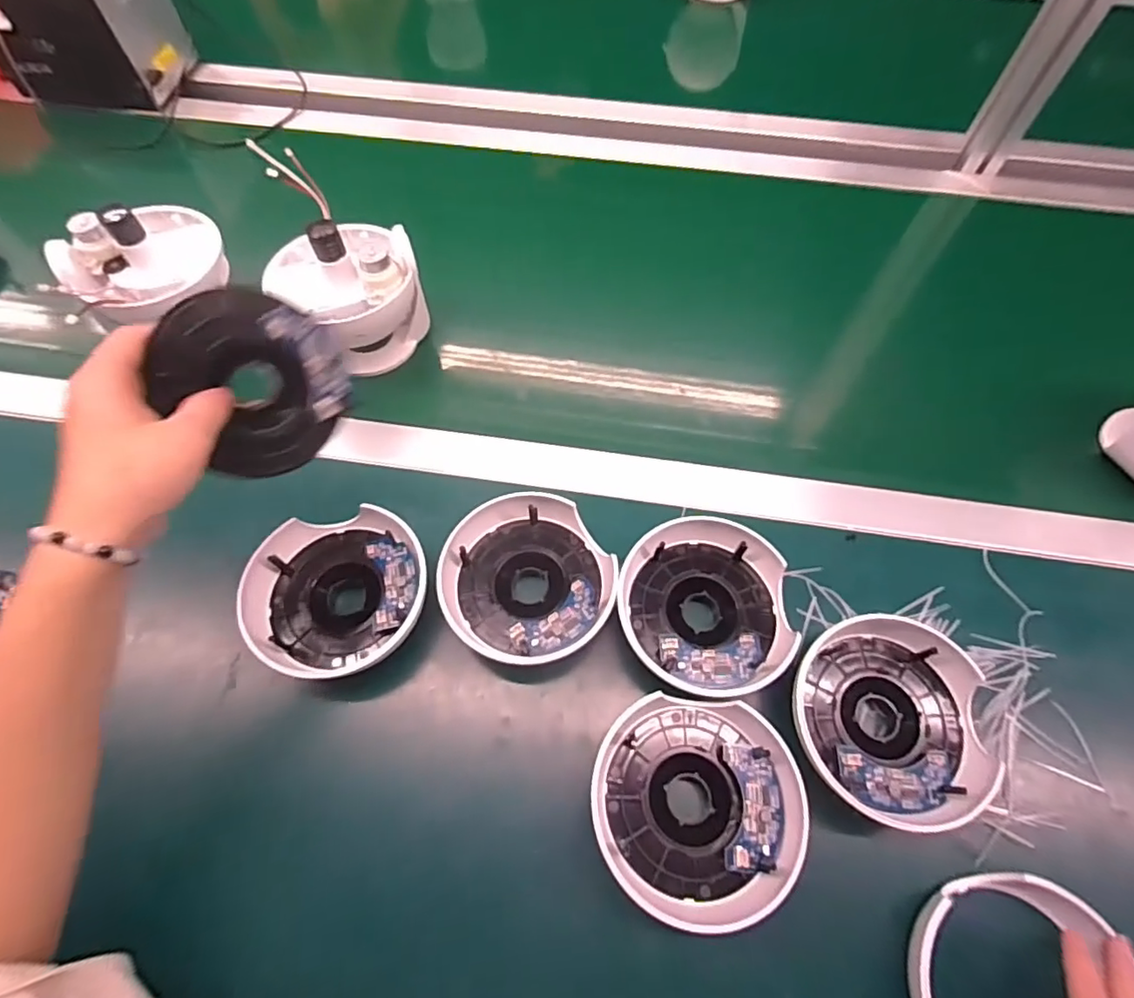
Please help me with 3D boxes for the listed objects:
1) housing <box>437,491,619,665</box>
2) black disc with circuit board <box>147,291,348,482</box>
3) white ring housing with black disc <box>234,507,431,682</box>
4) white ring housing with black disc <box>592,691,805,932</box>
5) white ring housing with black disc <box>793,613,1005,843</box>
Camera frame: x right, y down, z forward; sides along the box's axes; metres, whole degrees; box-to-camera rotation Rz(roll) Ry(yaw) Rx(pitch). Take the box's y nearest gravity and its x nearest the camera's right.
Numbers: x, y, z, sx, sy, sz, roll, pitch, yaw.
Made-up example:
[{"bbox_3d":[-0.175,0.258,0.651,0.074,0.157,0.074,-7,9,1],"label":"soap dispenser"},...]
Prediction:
[{"bbox_3d":[-0.026,0.056,0.395,0.116,0.043,0.109,0,62,0],"label":"housing"},{"bbox_3d":[-0.172,-0.064,0.321,0.086,0.103,0.025,-37,40,-20],"label":"black disc with circuit board"},{"bbox_3d":[-0.152,0.063,0.383,0.114,0.032,0.103,-11,63,-6],"label":"white ring housing with black disc"},{"bbox_3d":[0.073,0.178,0.332,0.113,0.043,0.112,6,62,3],"label":"white ring housing with black disc"},{"bbox_3d":[0.196,0.135,0.356,0.111,0.041,0.118,0,62,0],"label":"white ring housing with black disc"}]

